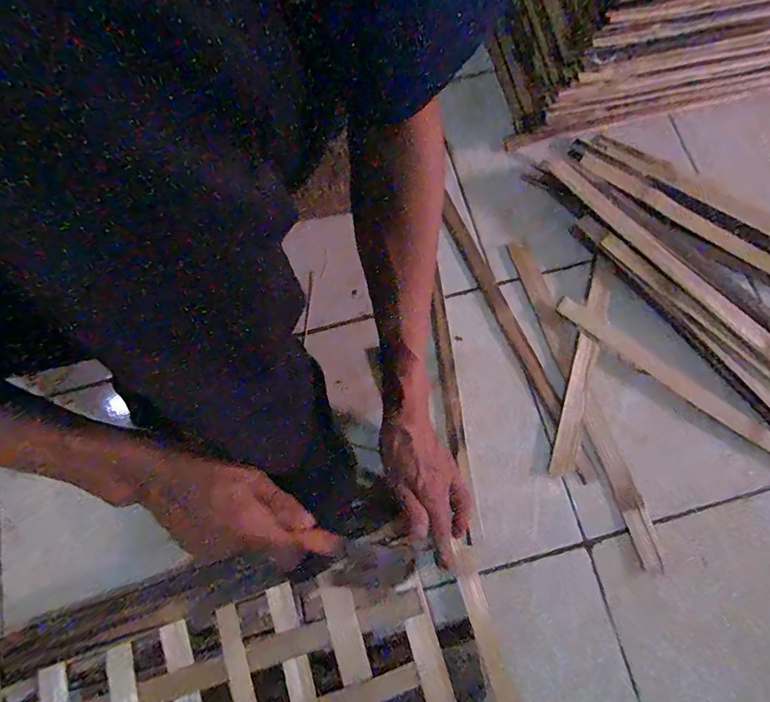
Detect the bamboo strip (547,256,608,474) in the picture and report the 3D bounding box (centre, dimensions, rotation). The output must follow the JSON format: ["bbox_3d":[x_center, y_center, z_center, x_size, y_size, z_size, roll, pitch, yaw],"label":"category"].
[{"bbox_3d":[0.228,0.015,0.514,0.026,0.007,0.253,16,80,6],"label":"bamboo strip"}]

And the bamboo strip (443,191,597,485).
[{"bbox_3d":[0.149,-0.025,0.527,0.024,0.007,0.366,-24,76,-5],"label":"bamboo strip"}]

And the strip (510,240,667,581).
[{"bbox_3d":[0.224,0.046,0.508,0.032,0.006,0.383,-17,76,-4],"label":"strip"}]

